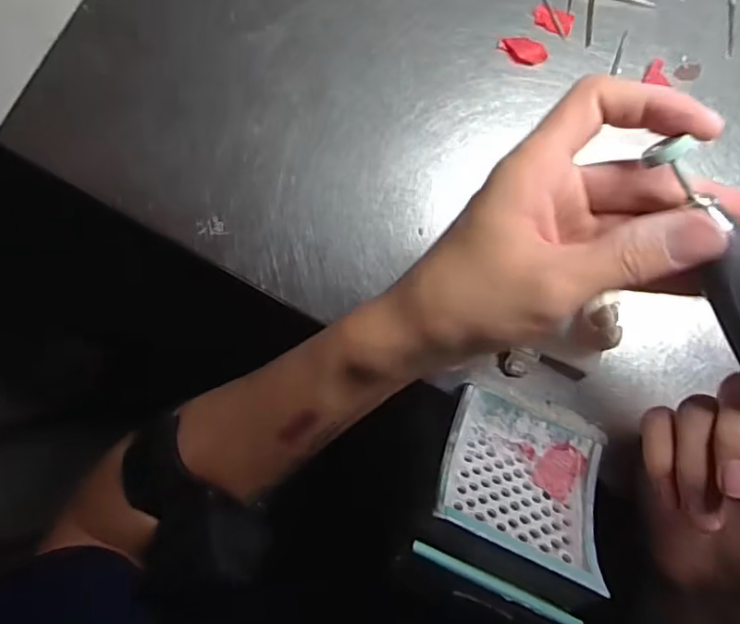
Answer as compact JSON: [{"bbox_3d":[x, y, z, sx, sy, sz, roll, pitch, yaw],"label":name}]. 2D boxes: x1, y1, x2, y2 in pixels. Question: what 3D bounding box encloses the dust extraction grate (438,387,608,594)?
[{"bbox_3d":[0.071,0.074,0.272,0.073,0.095,0.015,24,127,4],"label":"dust extraction grate"}]

